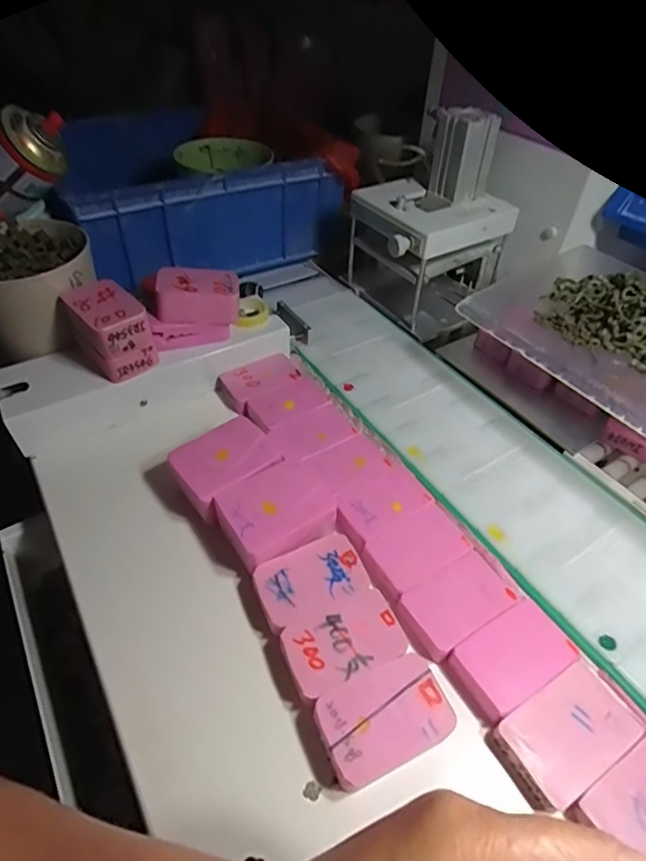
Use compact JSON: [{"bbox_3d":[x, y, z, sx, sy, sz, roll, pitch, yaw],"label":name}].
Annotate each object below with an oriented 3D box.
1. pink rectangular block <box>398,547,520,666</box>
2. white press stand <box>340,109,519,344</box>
[{"bbox_3d":[0.086,0.114,0.330,0.074,0.016,0.044,-22,51,-26],"label":"pink rectangular block"},{"bbox_3d":[0.118,-0.223,0.536,0.144,0.188,0.133,-16,49,-22],"label":"white press stand"}]

